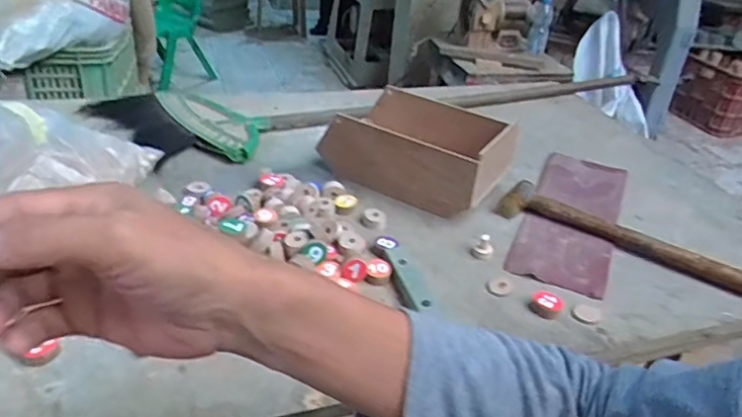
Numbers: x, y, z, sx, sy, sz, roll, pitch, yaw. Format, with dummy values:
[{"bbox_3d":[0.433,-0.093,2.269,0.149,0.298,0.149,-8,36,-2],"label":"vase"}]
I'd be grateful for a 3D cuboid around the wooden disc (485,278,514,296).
[{"bbox_3d":[0.126,0.076,0.559,0.027,0.005,0.027,4,32,-2],"label":"wooden disc"}]

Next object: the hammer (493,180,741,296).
[{"bbox_3d":[0.269,0.032,0.620,0.260,0.022,0.057,25,37,28],"label":"hammer"}]

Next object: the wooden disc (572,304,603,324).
[{"bbox_3d":[0.201,0.098,0.532,0.025,0.004,0.024,4,32,-2],"label":"wooden disc"}]

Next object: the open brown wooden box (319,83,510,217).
[{"bbox_3d":[0.062,-0.075,0.704,0.206,0.085,0.126,22,36,25],"label":"open brown wooden box"}]

